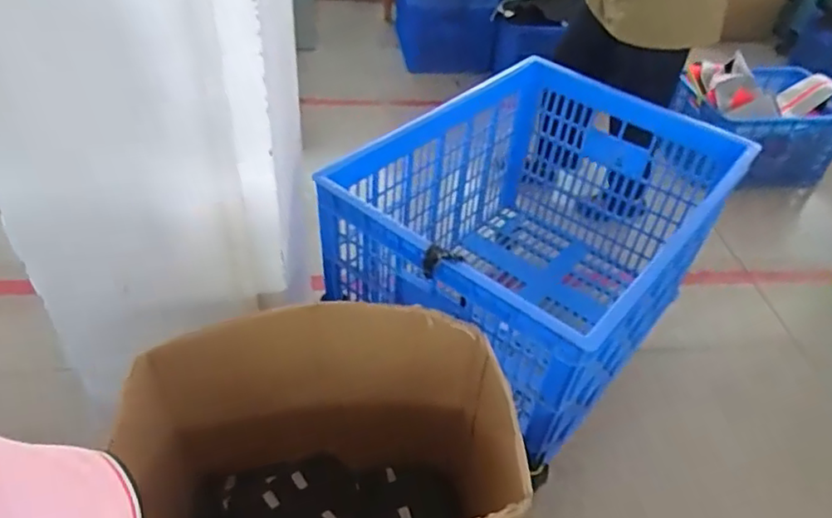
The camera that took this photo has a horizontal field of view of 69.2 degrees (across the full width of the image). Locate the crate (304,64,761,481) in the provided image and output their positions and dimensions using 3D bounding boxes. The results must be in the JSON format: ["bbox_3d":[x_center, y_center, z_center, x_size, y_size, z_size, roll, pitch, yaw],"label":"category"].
[{"bbox_3d":[0.278,-0.025,1.495,0.636,0.537,0.858,33,48,27],"label":"crate"}]

